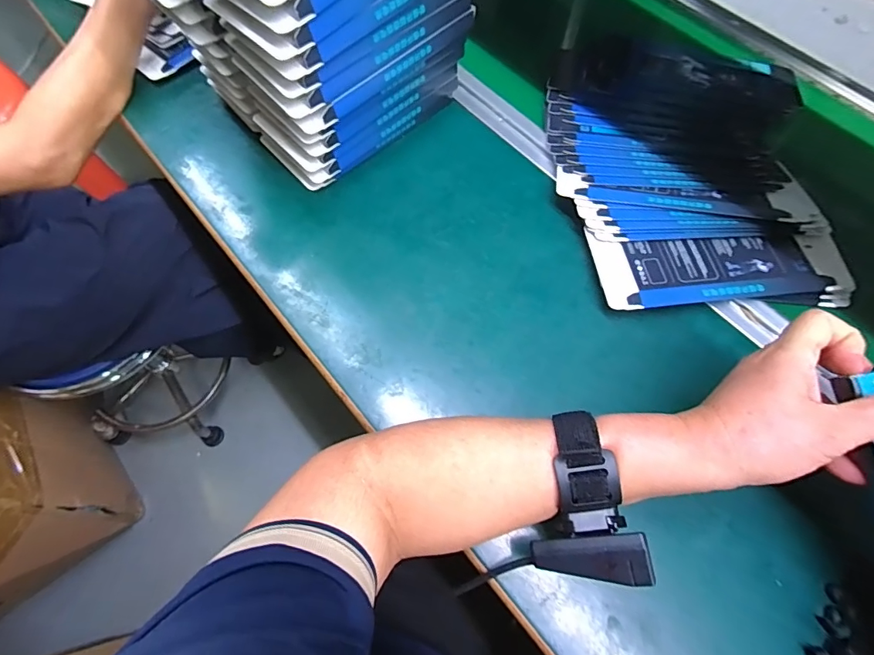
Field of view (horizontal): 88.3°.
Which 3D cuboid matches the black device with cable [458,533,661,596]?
[{"bbox_3d":[0.067,0.155,0.291,0.136,0.025,0.030,-23,63,28],"label":"black device with cable"}]

